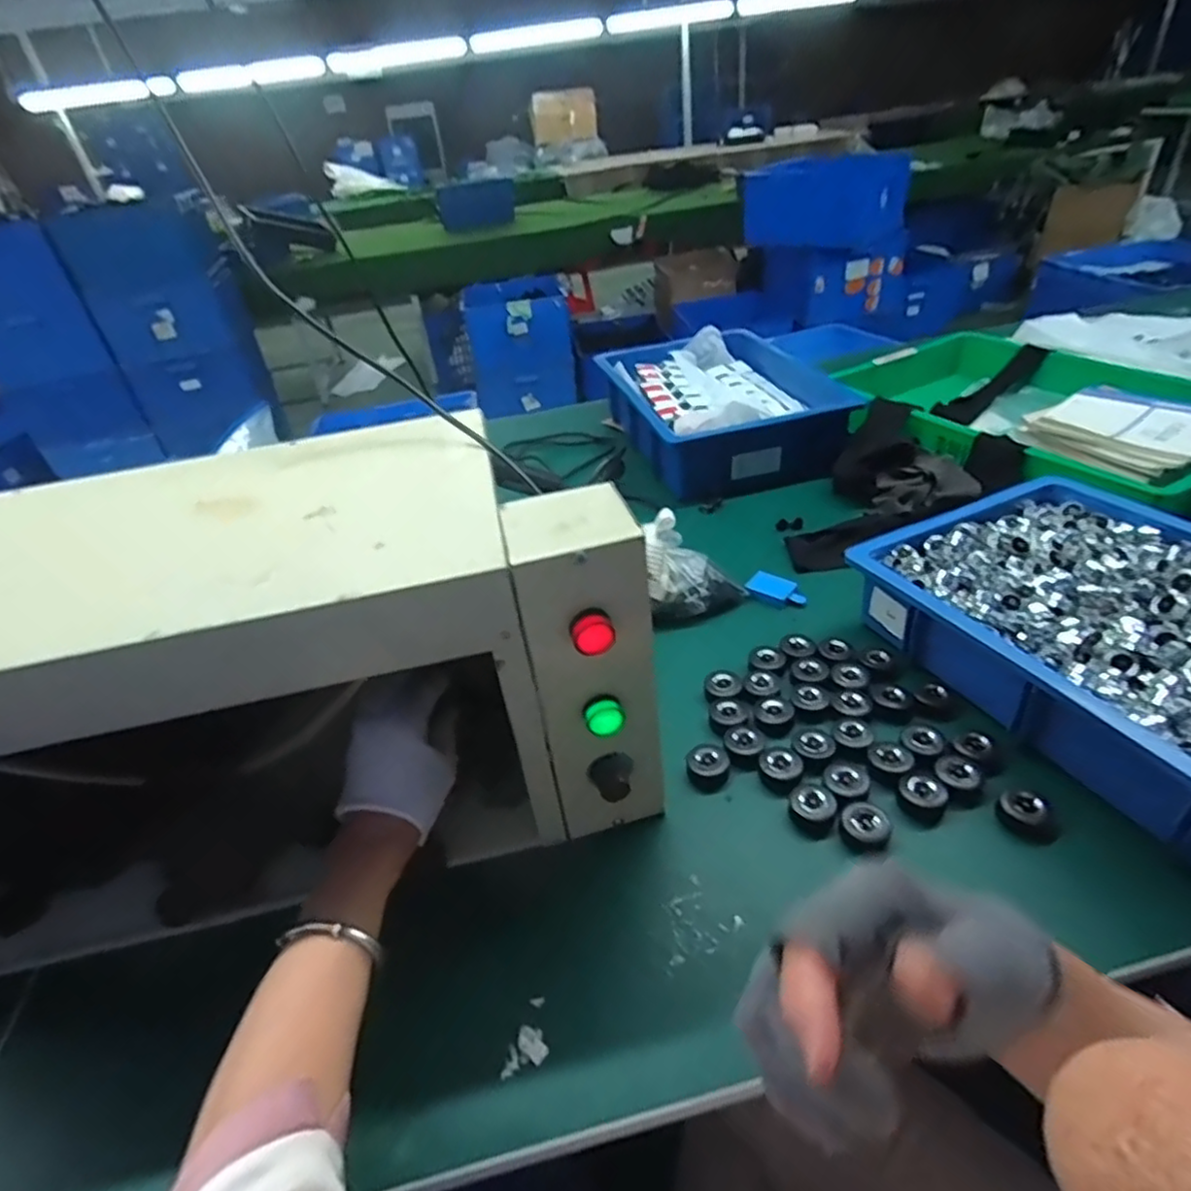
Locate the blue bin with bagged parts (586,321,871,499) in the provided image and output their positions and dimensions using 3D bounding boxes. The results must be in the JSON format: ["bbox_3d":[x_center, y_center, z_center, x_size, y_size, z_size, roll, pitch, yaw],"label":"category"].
[{"bbox_3d":[0.211,-0.339,1.158,0.325,0.116,0.438,-14,38,-8],"label":"blue bin with bagged parts"}]

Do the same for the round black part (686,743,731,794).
[{"bbox_3d":[0.101,0.155,0.597,0.036,0.022,0.039,-5,38,4],"label":"round black part"}]

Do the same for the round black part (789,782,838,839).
[{"bbox_3d":[0.182,0.176,0.553,0.035,0.021,0.042,15,43,27],"label":"round black part"}]

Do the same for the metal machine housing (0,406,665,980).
[{"bbox_3d":[-0.300,0.068,0.544,0.655,0.279,0.271,-10,38,-5],"label":"metal machine housing"}]

